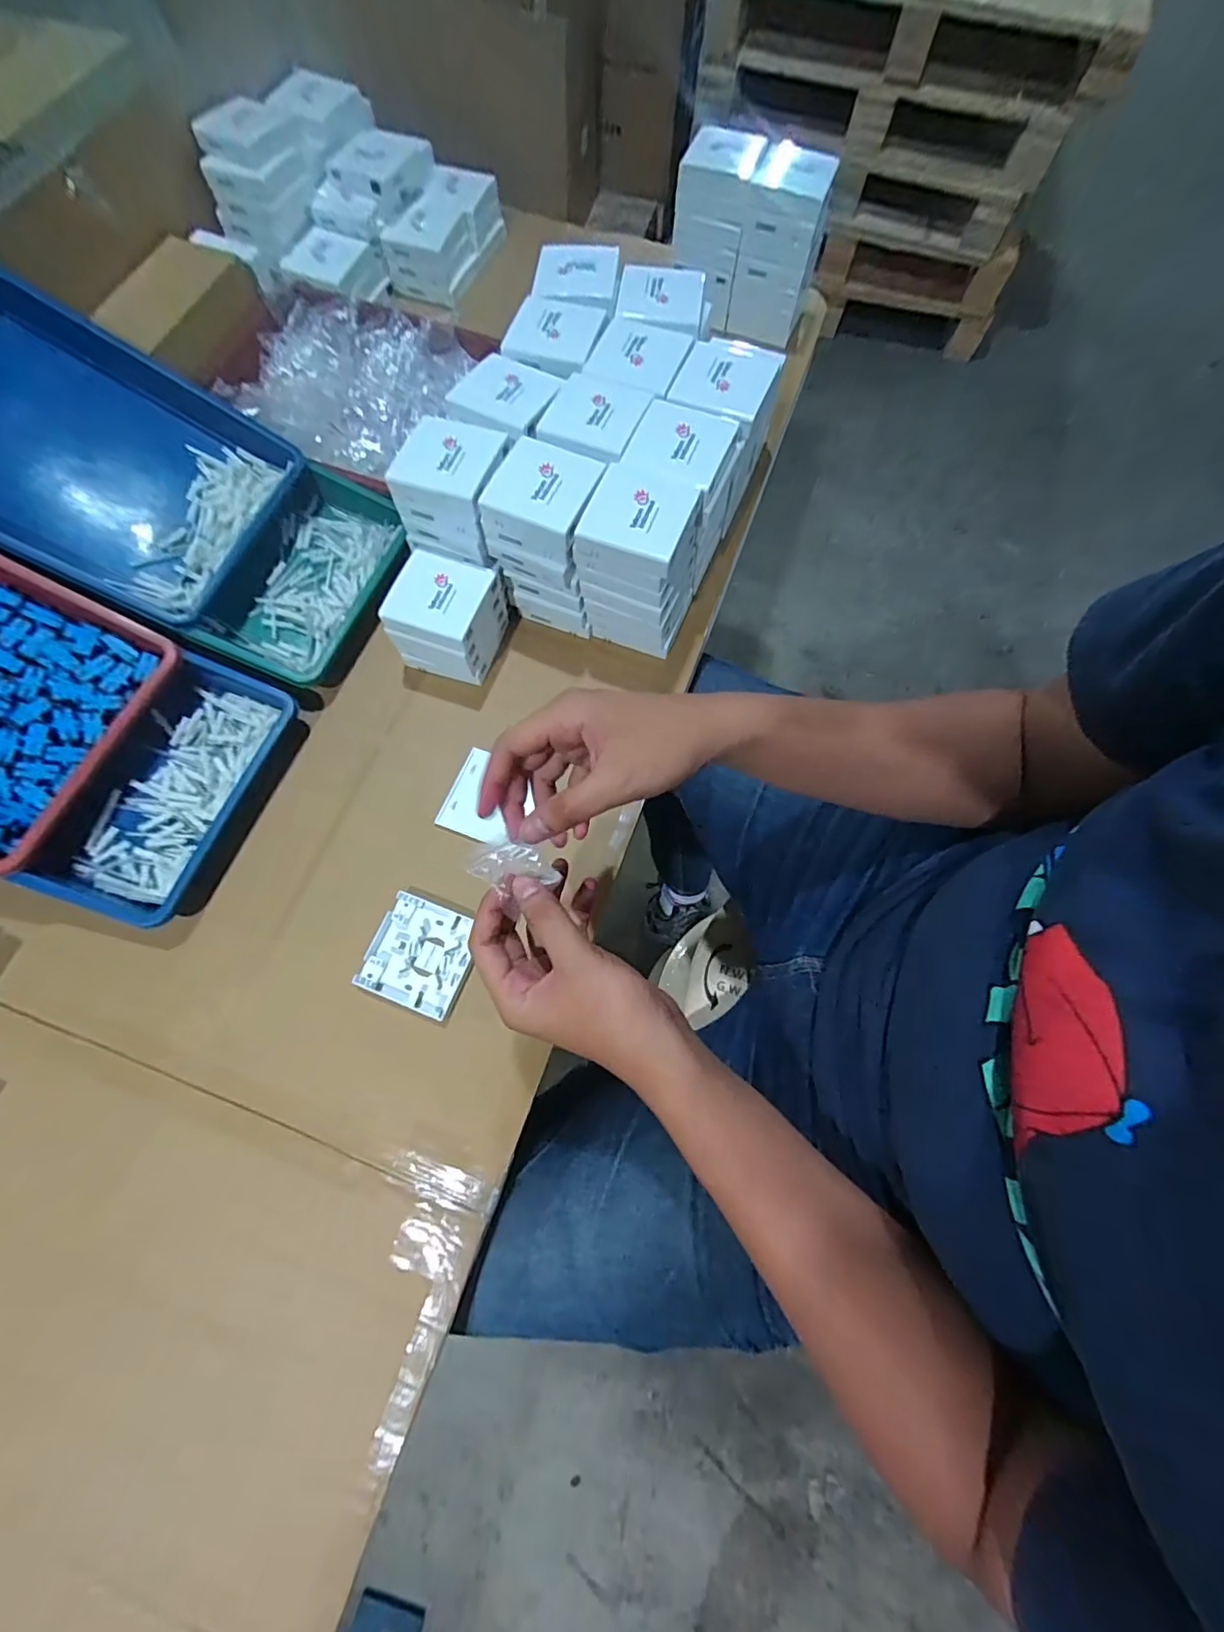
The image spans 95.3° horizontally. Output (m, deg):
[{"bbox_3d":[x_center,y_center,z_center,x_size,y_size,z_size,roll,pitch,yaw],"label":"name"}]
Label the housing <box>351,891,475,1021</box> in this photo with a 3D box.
[{"bbox_3d":[-0.167,0.121,0.491,0.086,0.009,0.086,21,72,6],"label":"housing"}]

